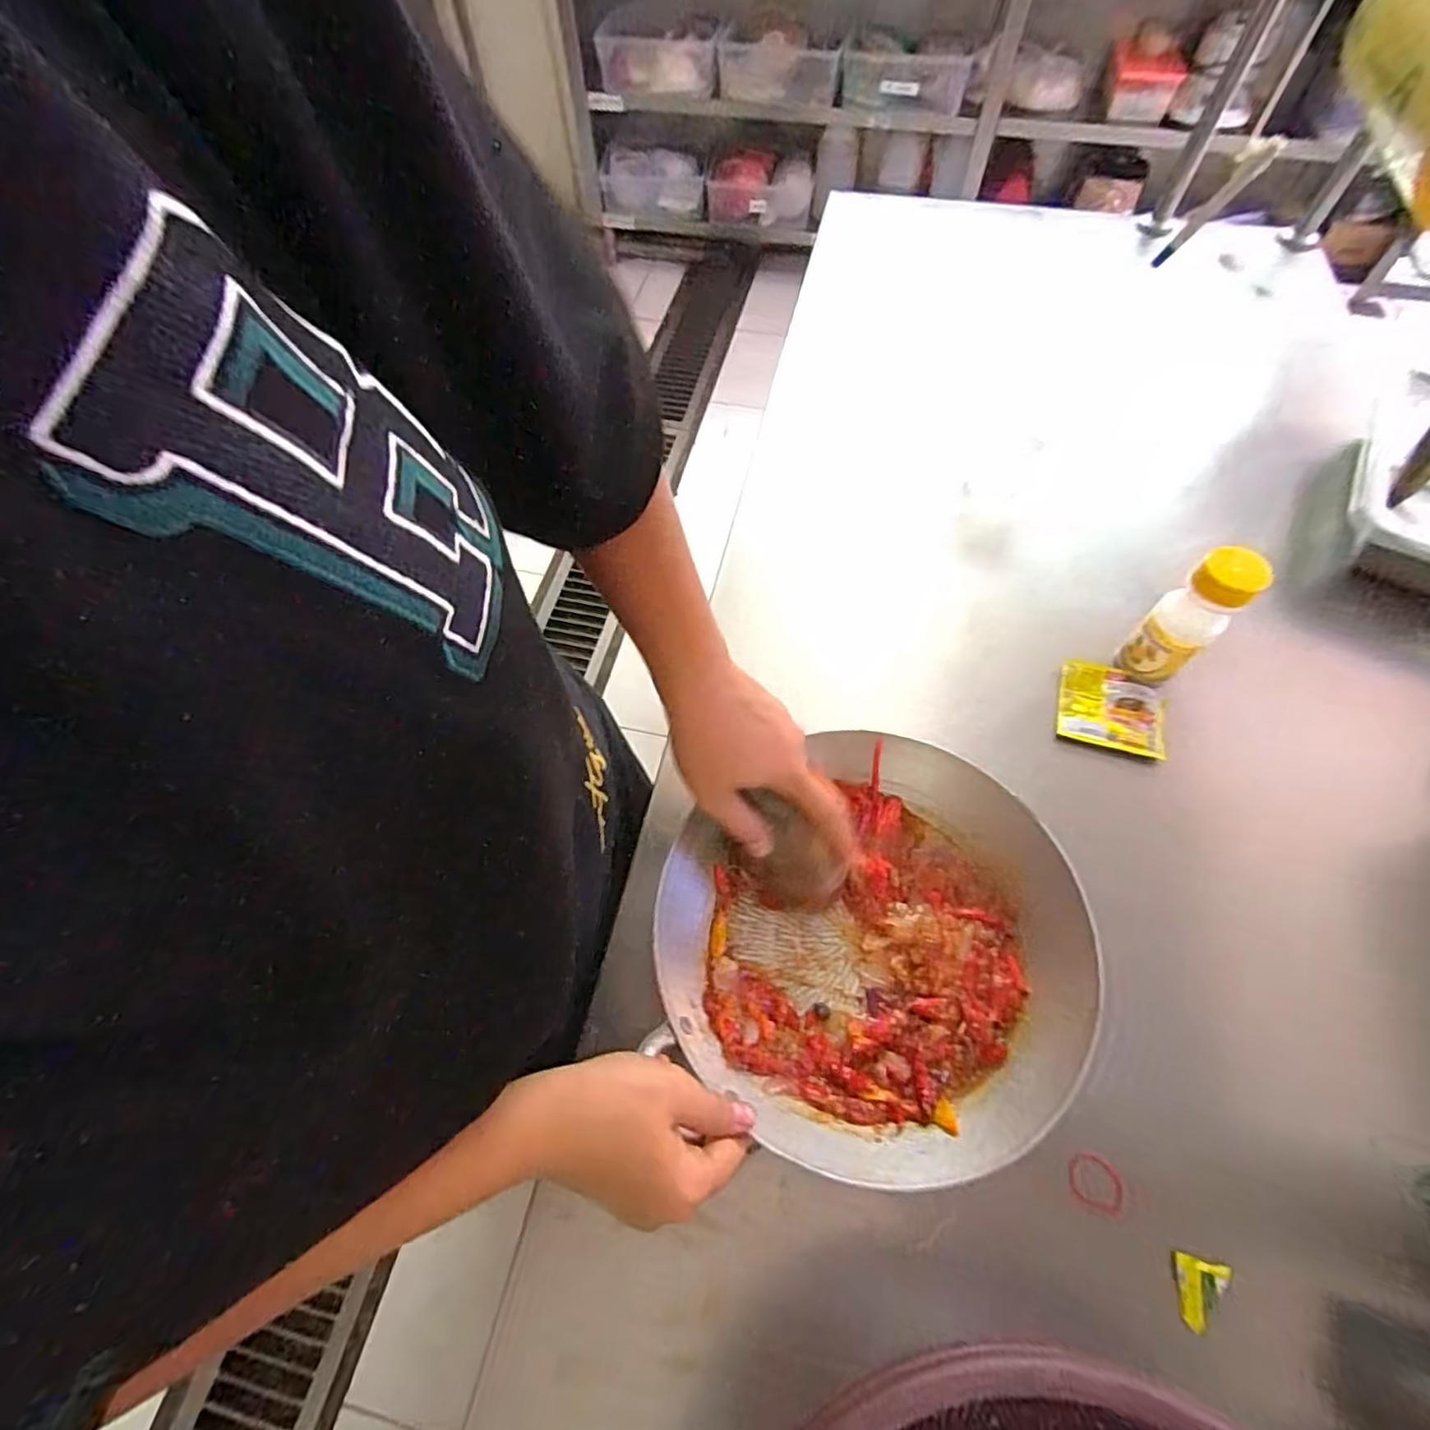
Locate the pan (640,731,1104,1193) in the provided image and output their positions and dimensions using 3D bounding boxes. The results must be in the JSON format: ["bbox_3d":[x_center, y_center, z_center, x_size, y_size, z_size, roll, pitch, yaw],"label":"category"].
[{"bbox_3d":[0.105,0.149,0.446,0.272,0.065,0.272,0,62,0],"label":"pan"}]

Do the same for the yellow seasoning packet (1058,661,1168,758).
[{"bbox_3d":[0.341,-0.006,0.554,0.084,0.009,0.075,19,64,10],"label":"yellow seasoning packet"}]

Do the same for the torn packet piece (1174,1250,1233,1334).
[{"bbox_3d":[0.276,0.328,0.362,0.026,0.005,0.033,4,64,20],"label":"torn packet piece"}]

